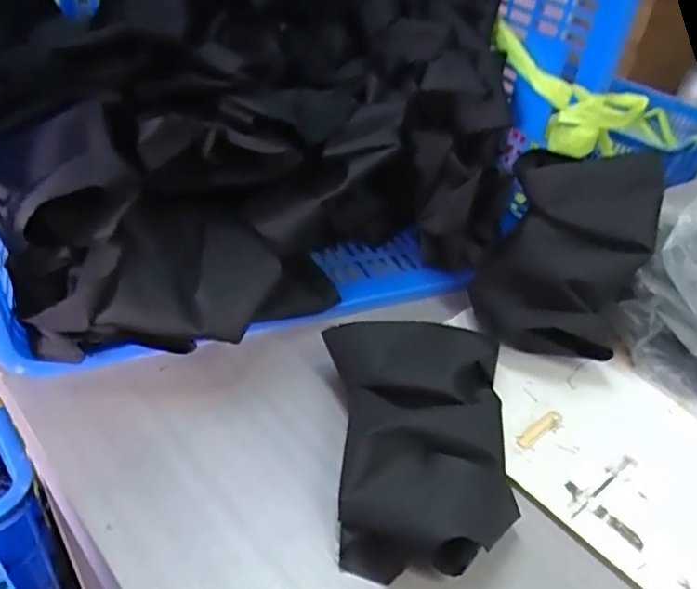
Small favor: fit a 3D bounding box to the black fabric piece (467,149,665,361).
[{"bbox_3d":[0.217,-0.036,0.603,0.150,0.178,0.156,22,41,18],"label":"black fabric piece"}]

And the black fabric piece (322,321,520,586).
[{"bbox_3d":[0.066,0.119,0.493,0.155,0.064,0.215,1,39,-8],"label":"black fabric piece"}]

